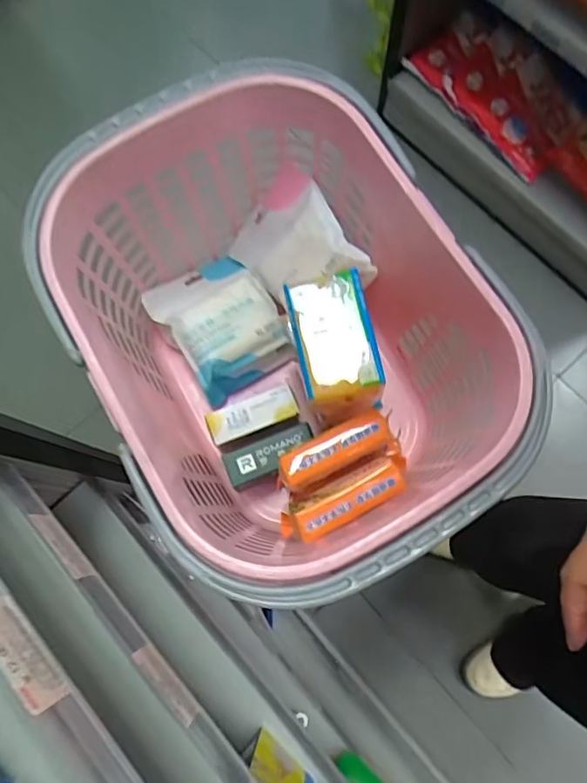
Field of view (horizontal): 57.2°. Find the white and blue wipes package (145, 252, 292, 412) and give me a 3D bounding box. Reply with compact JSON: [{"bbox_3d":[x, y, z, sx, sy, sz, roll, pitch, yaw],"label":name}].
[{"bbox_3d":[-0.081,-0.080,0.620,0.122,0.054,0.138,-34,77,-7],"label":"white and blue wipes package"}]

